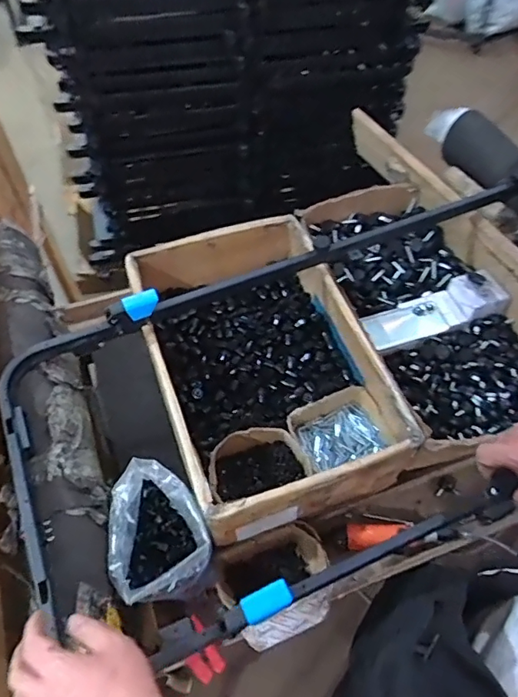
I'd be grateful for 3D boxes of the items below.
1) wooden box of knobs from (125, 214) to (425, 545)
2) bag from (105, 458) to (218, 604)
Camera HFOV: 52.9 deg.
[{"bbox_3d":[0.003,0.027,0.938,0.350,0.163,0.527,-18,58,-11],"label":"wooden box of knobs"},{"bbox_3d":[-0.150,0.276,0.785,0.136,0.137,0.178,-17,58,-11],"label":"bag"}]

